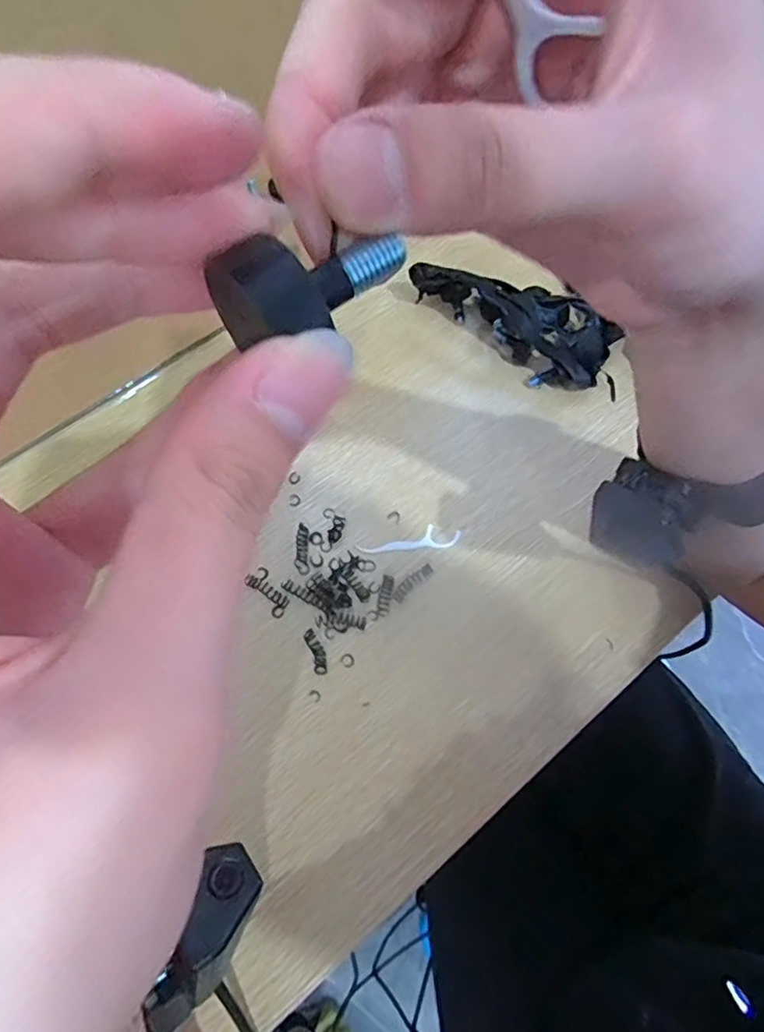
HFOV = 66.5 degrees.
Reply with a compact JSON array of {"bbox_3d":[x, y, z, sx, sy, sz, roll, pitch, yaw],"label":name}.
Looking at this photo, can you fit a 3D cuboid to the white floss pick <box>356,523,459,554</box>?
[{"bbox_3d":[0.019,0.015,0.395,0.070,0.004,0.017,-4,67,-1],"label":"white floss pick"}]

